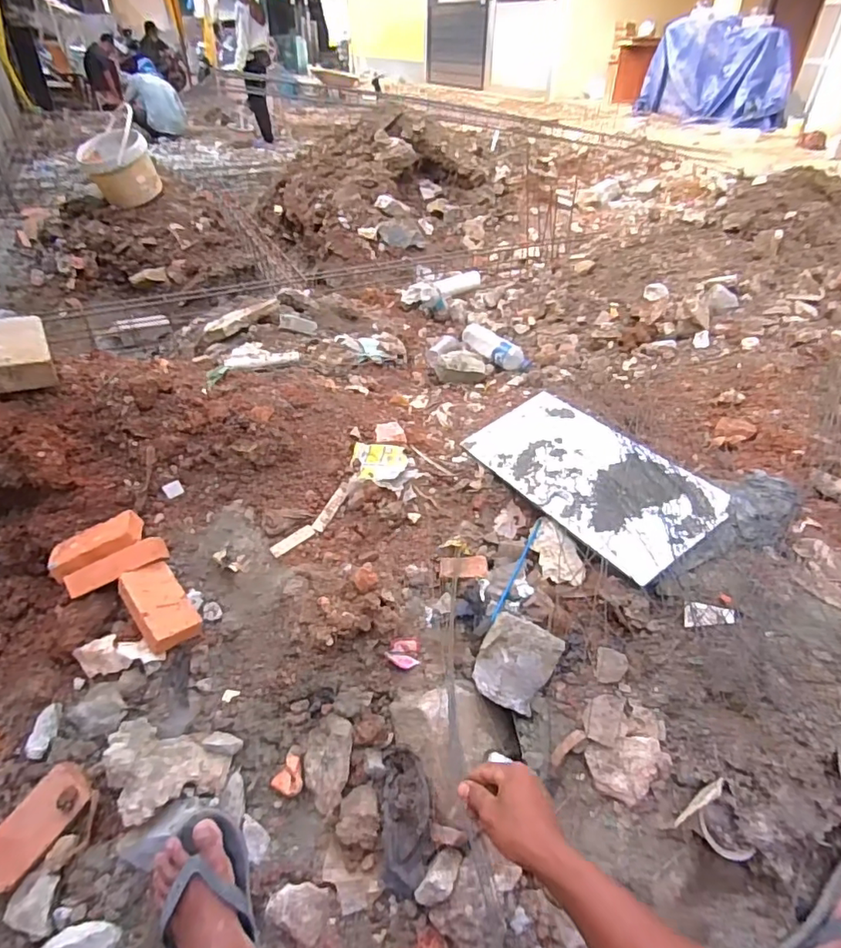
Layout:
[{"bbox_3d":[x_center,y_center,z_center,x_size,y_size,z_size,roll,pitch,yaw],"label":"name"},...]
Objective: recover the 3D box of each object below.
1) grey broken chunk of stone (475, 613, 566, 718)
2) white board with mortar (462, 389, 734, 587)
[{"bbox_3d":[0.145,0.288,0.833,0.116,0.121,0.101,21,44,23],"label":"grey broken chunk of stone"},{"bbox_3d":[0.308,-0.008,1.039,0.237,0.016,0.485,-29,42,-15],"label":"white board with mortar"}]

